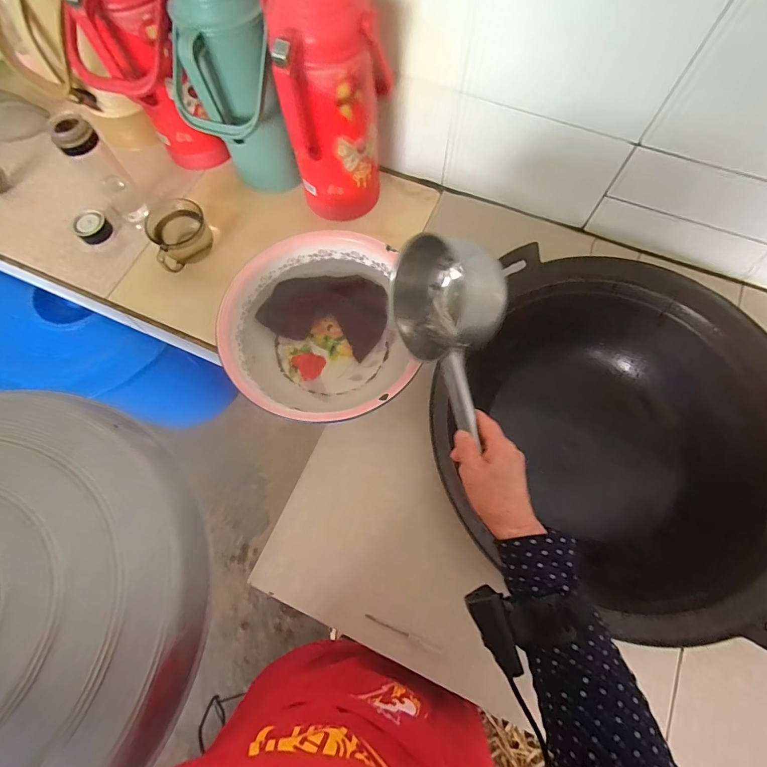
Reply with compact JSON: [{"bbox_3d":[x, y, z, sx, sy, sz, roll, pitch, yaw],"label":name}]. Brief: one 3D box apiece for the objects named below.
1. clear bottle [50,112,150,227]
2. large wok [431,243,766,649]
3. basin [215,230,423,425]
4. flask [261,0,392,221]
[{"bbox_3d":[-0.522,-0.397,0.733,0.068,0.202,0.081,-42,76,-11],"label":"clear bottle"},{"bbox_3d":[0.376,0.089,0.690,0.559,0.233,0.559,0,73,1],"label":"large wok"},{"bbox_3d":[-0.097,-0.094,0.654,0.296,0.118,0.319,0,73,1],"label":"basin"},{"bbox_3d":[-0.076,-0.455,0.635,0.159,0.388,0.152,-3,73,0],"label":"flask"}]

